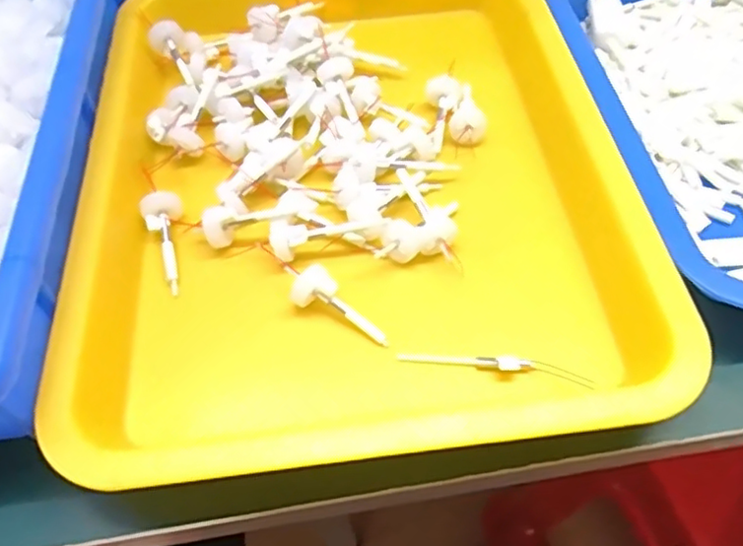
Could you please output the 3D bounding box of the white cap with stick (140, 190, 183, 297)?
[{"bbox_3d":[-0.101,-0.015,0.310,0.018,0.012,0.053,-15,70,-8],"label":"white cap with stick"}]

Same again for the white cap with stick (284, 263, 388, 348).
[{"bbox_3d":[-0.017,0.017,0.286,0.054,0.017,0.017,38,63,2],"label":"white cap with stick"}]

